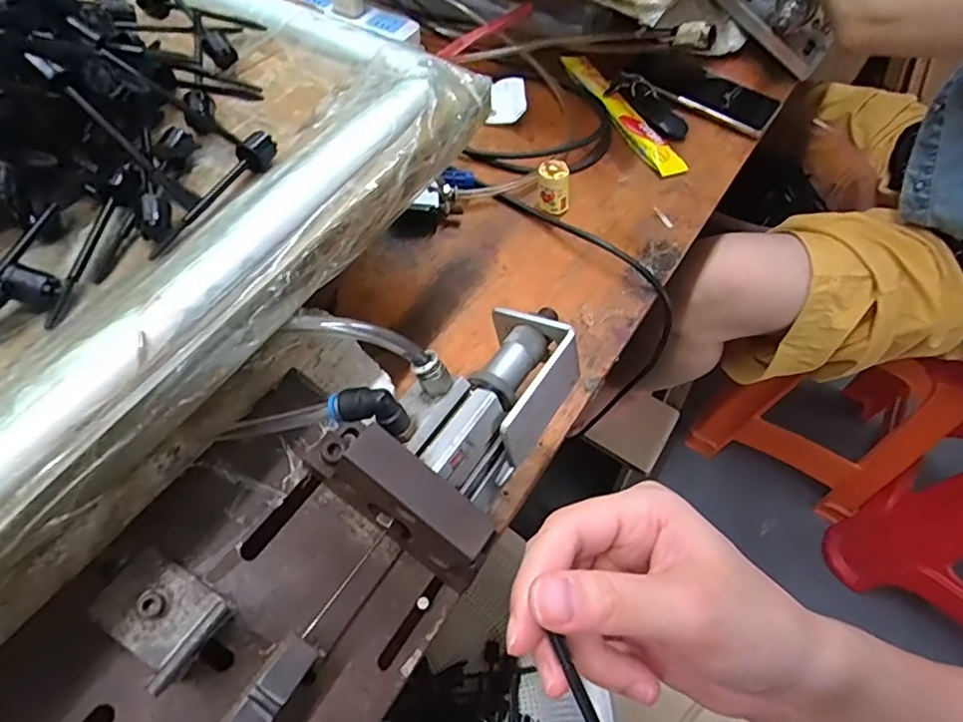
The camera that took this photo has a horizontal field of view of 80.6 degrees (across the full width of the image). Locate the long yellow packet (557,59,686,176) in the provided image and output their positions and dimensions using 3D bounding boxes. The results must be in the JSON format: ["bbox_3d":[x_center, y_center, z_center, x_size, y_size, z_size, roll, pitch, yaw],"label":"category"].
[{"bbox_3d":[0.144,-0.260,0.584,0.033,0.015,0.201,-16,59,-16],"label":"long yellow packet"}]

